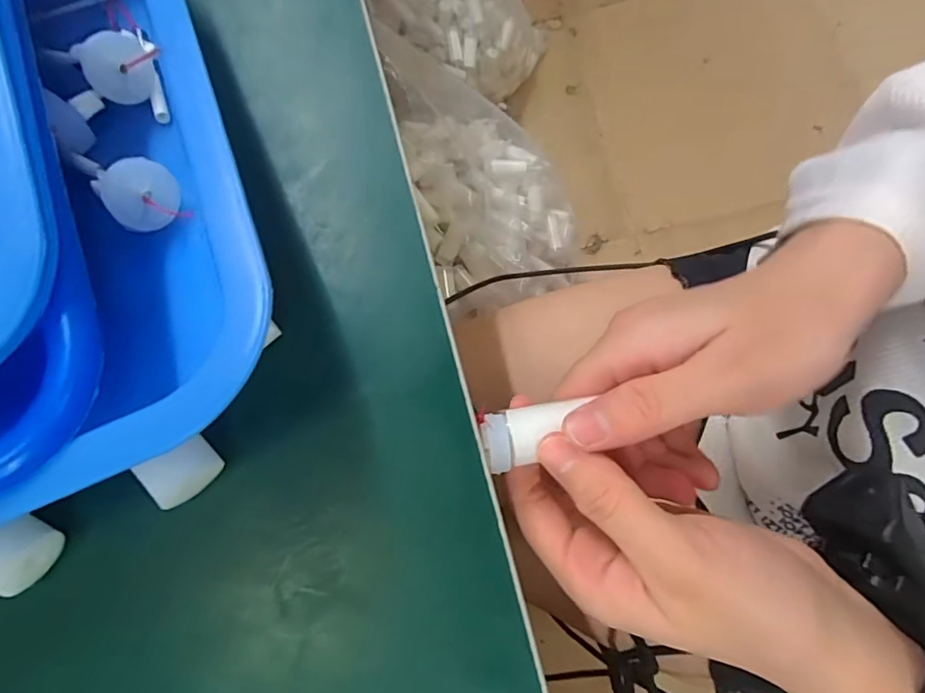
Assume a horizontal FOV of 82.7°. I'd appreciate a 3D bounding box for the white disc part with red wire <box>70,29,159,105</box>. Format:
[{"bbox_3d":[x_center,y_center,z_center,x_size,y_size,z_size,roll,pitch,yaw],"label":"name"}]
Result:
[{"bbox_3d":[-0.116,-0.095,0.178,0.023,0.004,0.022,-31,112,-22],"label":"white disc part with red wire"}]

